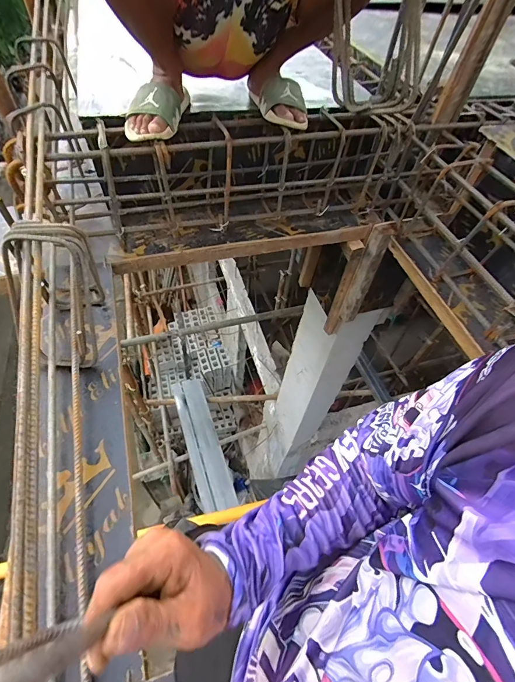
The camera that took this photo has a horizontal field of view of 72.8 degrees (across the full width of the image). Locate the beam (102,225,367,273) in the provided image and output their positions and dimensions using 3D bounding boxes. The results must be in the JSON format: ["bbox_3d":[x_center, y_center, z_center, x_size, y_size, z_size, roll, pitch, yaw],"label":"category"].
[{"bbox_3d":[-0.008,-0.287,1.065,0.786,0.066,0.035,-15,56,-17],"label":"beam"}]

